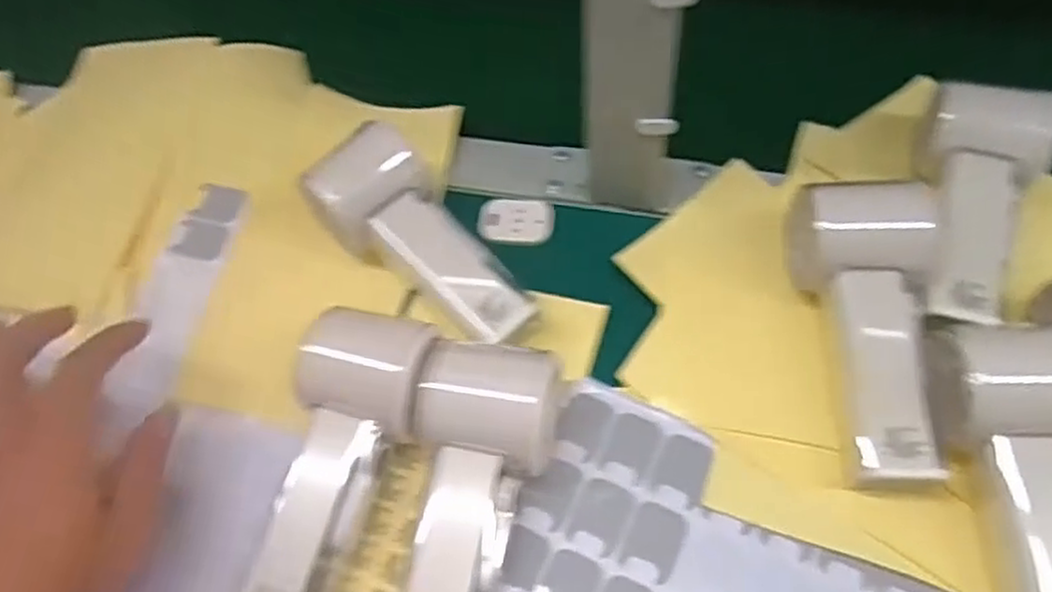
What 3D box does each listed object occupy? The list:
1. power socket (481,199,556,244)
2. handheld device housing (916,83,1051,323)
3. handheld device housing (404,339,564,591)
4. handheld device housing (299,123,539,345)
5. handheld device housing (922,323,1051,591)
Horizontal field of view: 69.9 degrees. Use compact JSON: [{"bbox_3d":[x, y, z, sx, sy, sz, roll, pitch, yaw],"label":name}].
[{"bbox_3d":[-0.006,-0.044,0.443,0.043,0.005,0.034,2,59,5],"label":"power socket"},{"bbox_3d":[0.239,-0.048,0.398,0.067,0.055,0.146,17,62,14],"label":"handheld device housing"},{"bbox_3d":[-0.026,0.096,0.334,0.060,0.052,0.148,8,60,9],"label":"handheld device housing"},{"bbox_3d":[-0.061,-0.025,0.406,0.067,0.046,0.145,-32,62,-15],"label":"handheld device housing"},{"bbox_3d":[0.215,0.085,0.318,0.064,0.053,0.150,3,59,6],"label":"handheld device housing"}]

